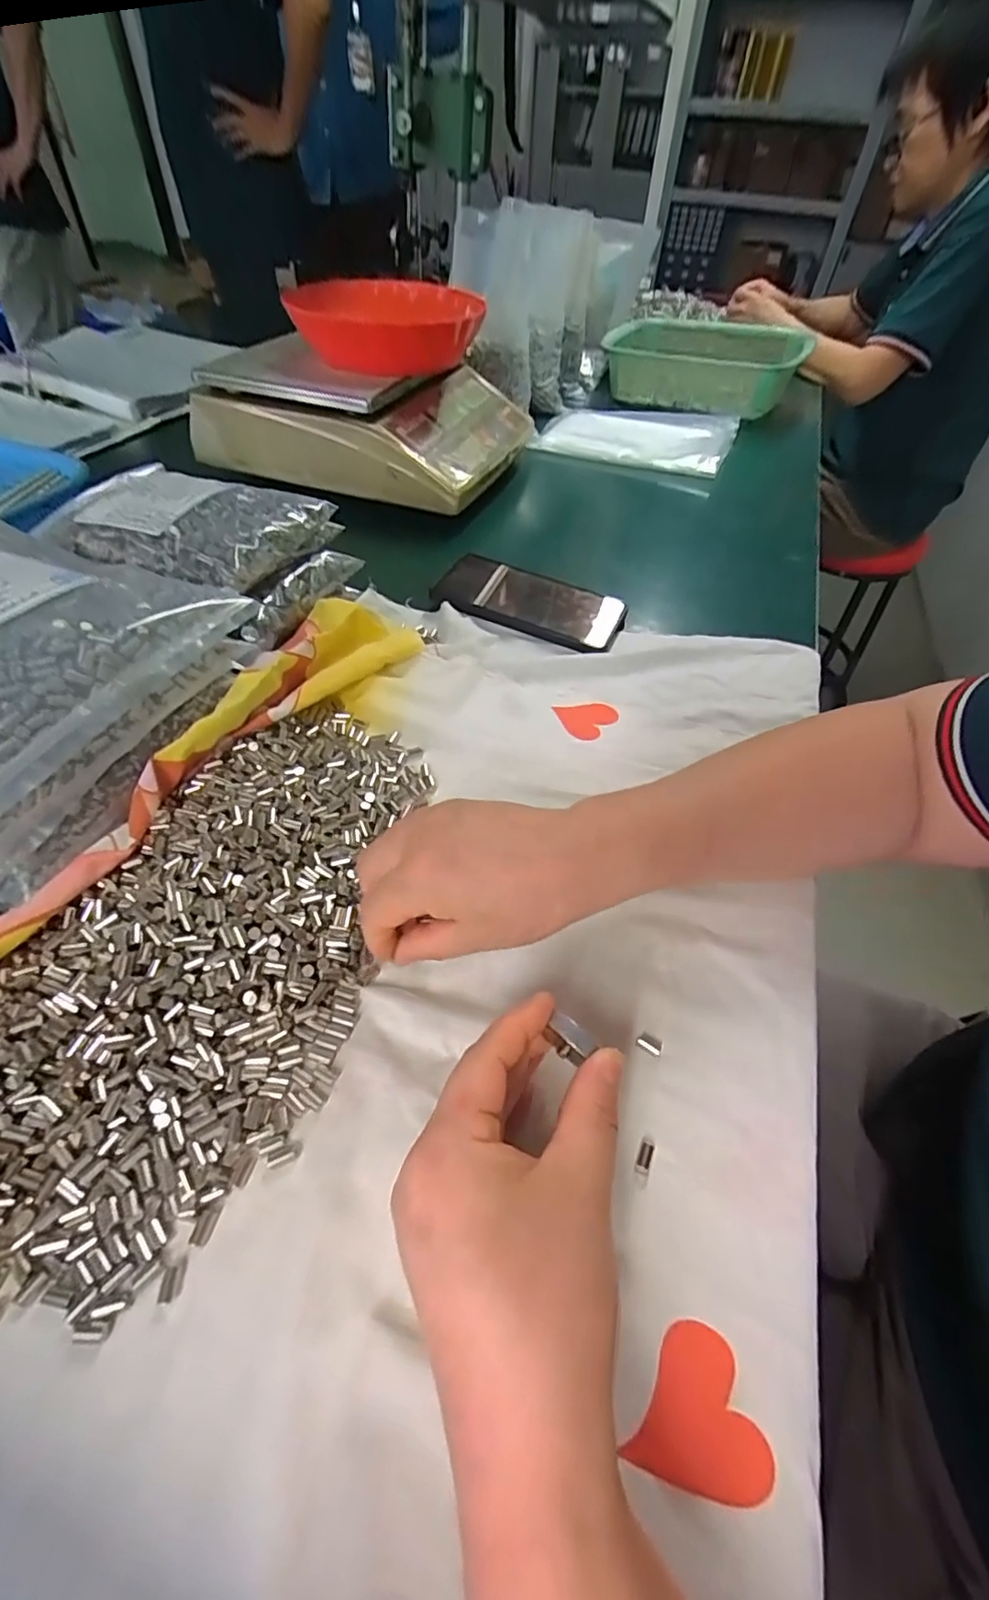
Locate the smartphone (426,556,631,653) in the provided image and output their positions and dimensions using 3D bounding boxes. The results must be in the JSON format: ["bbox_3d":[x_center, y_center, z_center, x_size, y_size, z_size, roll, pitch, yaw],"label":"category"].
[{"bbox_3d":[0.033,-0.177,0.514,0.163,0.016,0.082,19,51,13],"label":"smartphone"}]

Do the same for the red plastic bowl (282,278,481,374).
[{"bbox_3d":[-0.112,-0.522,0.645,0.186,0.054,0.186,4,49,0],"label":"red plastic bowl"}]

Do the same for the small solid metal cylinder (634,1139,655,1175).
[{"bbox_3d":[0.063,0.149,0.244,0.007,0.006,0.013,20,51,13],"label":"small solid metal cylinder"}]

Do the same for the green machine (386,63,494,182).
[{"bbox_3d":[-0.096,-1.251,1.077,0.193,0.158,0.085,-4,81,-11],"label":"green machine"}]

